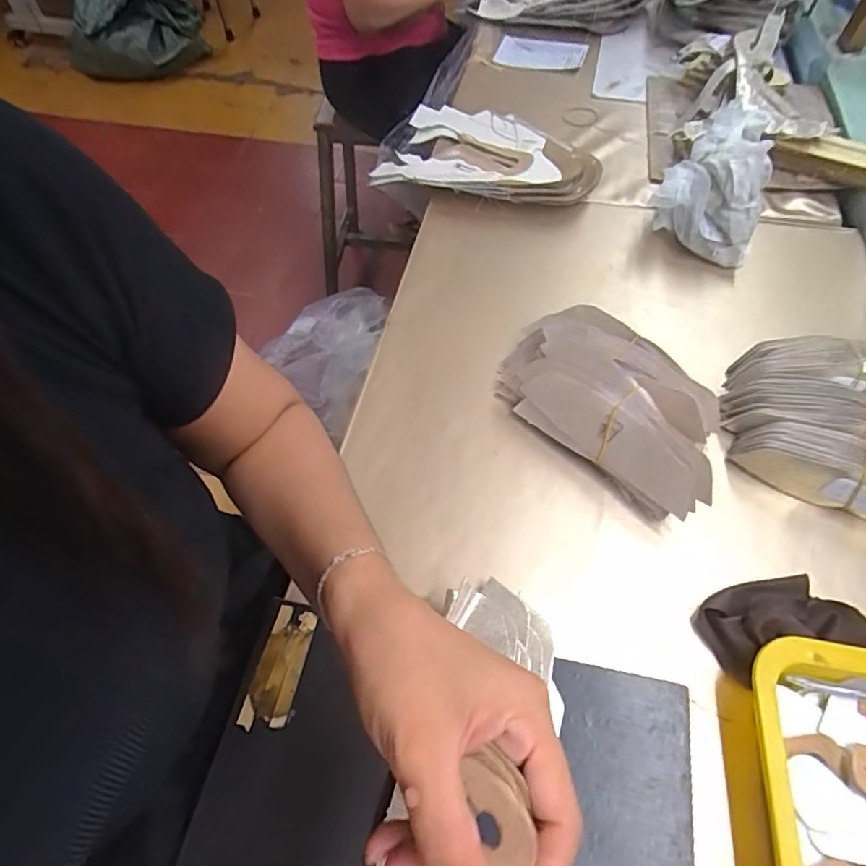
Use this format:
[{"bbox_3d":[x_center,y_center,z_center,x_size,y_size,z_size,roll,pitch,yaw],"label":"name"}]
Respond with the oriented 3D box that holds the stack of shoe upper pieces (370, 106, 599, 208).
[{"bbox_3d":[0.075,-0.379,0.742,0.306,0.047,0.203,20,60,12],"label":"stack of shoe upper pieces"}]

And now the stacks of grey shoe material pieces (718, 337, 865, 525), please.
[{"bbox_3d":[0.366,-0.014,0.473,0.194,0.050,0.158,25,62,15],"label":"stacks of grey shoe material pieces"}]

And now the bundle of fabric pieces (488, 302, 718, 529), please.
[{"bbox_3d":[0.165,-0.035,0.486,0.216,0.070,0.127,38,64,25],"label":"bundle of fabric pieces"}]

